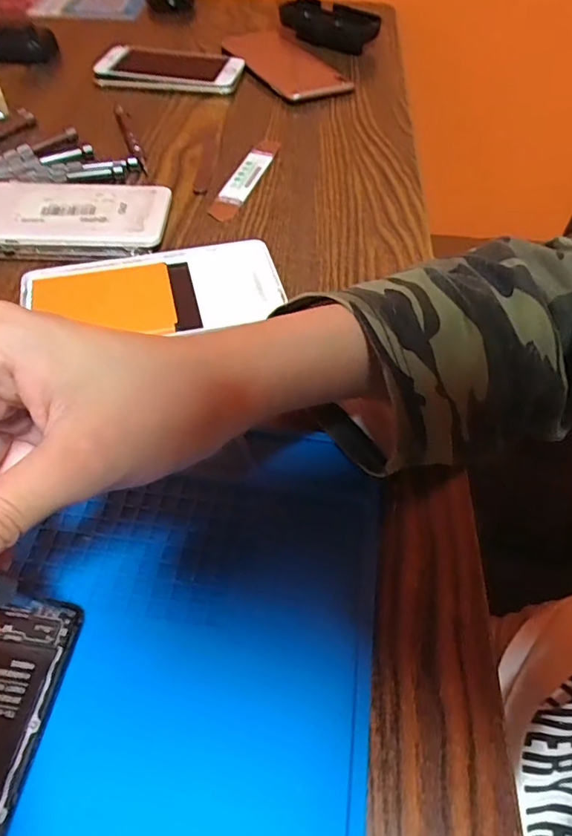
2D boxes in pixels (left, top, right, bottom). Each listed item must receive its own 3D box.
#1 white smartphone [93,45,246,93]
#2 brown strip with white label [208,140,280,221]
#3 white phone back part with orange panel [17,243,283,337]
[{"bbox_3d":[-0.113,-0.338,0.531,0.136,0.015,0.070,4,52,-2],"label":"white smartphone"},{"bbox_3d":[-0.032,-0.187,0.425,0.021,0.005,0.115,15,53,9],"label":"brown strip with white label"},{"bbox_3d":[-0.080,-0.078,0.335,0.149,0.013,0.072,-10,53,-9],"label":"white phone back part with orange panel"}]

